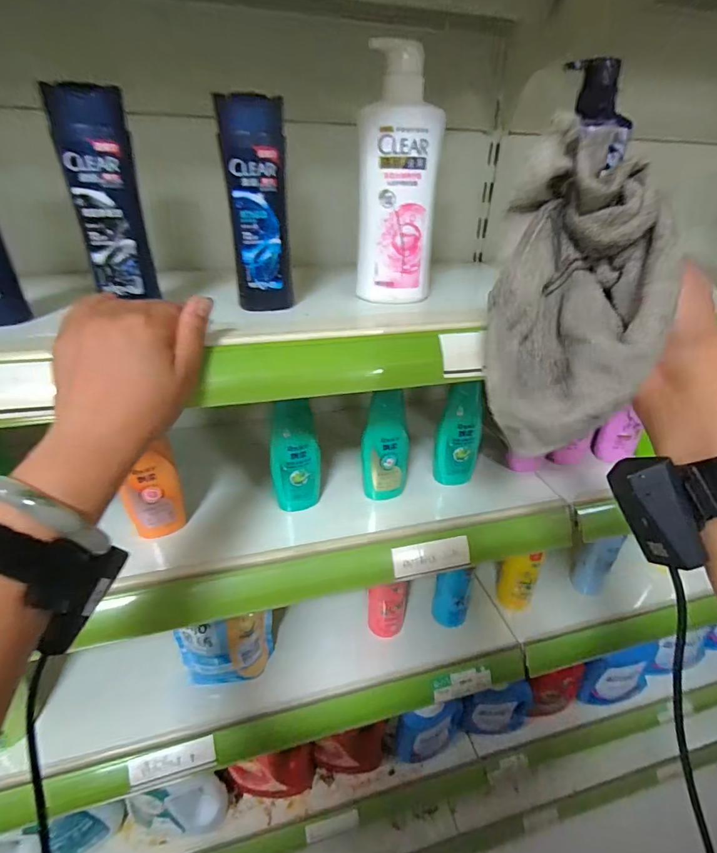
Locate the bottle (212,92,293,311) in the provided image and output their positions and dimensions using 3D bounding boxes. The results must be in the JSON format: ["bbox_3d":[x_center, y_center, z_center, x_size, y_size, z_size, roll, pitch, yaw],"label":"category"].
[{"bbox_3d":[-0.090,-0.189,0.397,0.053,0.183,0.033,-4,32,-10],"label":"bottle"}]

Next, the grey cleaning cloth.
[{"bbox_3d":[0.134,-0.080,0.274,0.092,0.190,0.056,10,-2,13],"label":"grey cleaning cloth"}]

